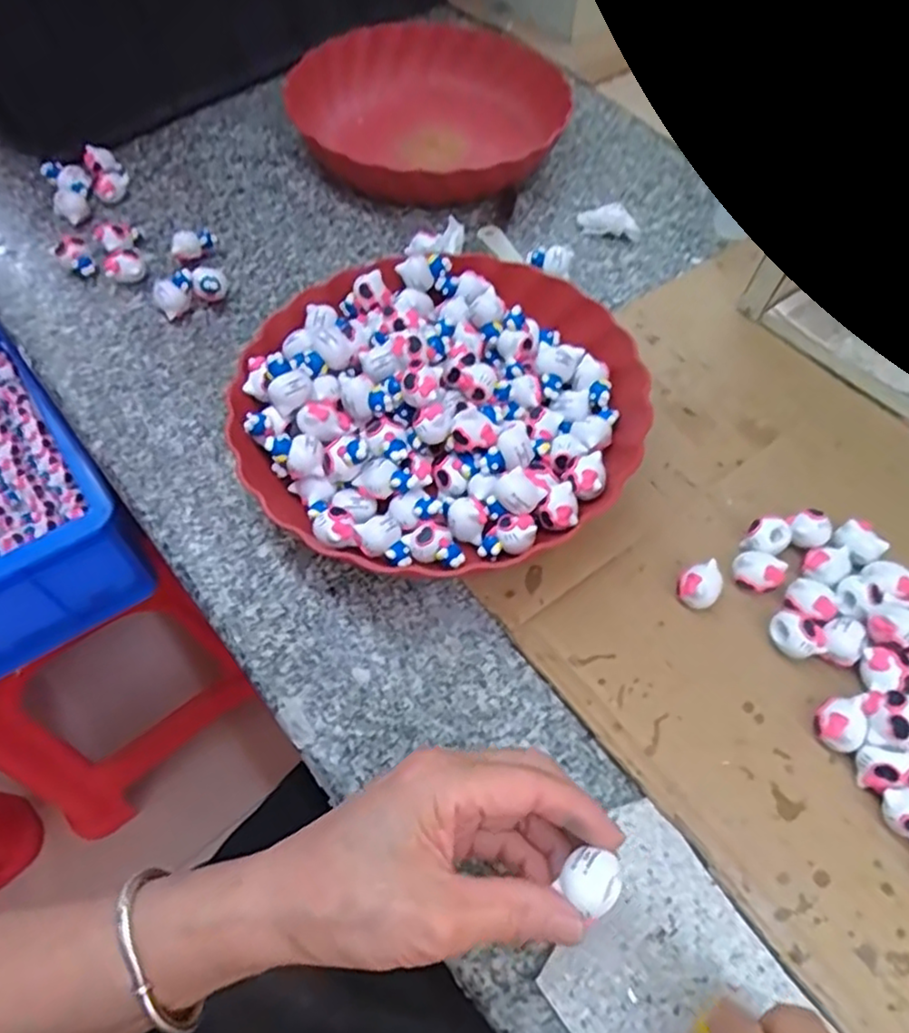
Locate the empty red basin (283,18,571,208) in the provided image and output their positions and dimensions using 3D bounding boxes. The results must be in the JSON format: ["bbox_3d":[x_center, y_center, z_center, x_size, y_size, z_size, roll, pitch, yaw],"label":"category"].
[{"bbox_3d":[-0.020,-0.347,0.581,0.218,0.058,0.212,1,58,-1],"label":"empty red basin"}]

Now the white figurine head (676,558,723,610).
[{"bbox_3d":[0.135,0.039,0.367,0.022,0.023,0.024,1,58,-1],"label":"white figurine head"}]

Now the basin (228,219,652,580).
[{"bbox_3d":[-0.011,-0.068,0.409,0.234,0.059,0.220,1,58,-1],"label":"basin"}]

